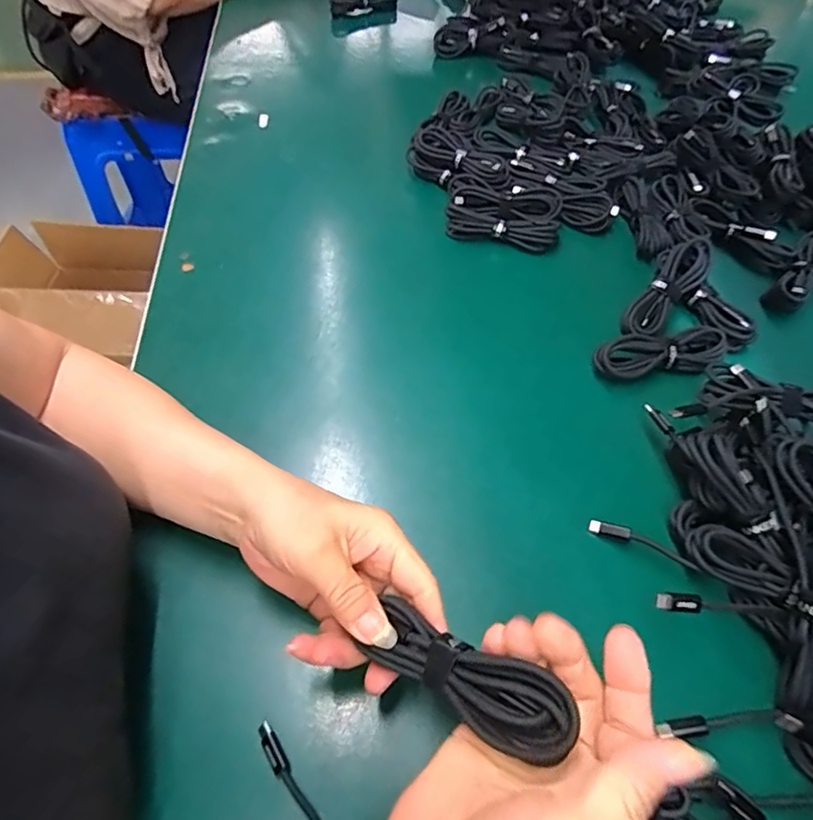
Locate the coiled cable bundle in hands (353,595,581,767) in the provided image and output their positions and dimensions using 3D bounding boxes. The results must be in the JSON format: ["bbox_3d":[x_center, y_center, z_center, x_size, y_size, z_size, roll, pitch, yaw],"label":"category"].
[{"bbox_3d":[0.025,0.116,0.239,0.094,0.015,0.028,18,54,37],"label":"coiled cable bundle in hands"}]

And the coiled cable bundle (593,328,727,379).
[{"bbox_3d":[0.208,-0.045,0.444,0.111,0.022,0.034,-7,56,-6],"label":"coiled cable bundle"}]

